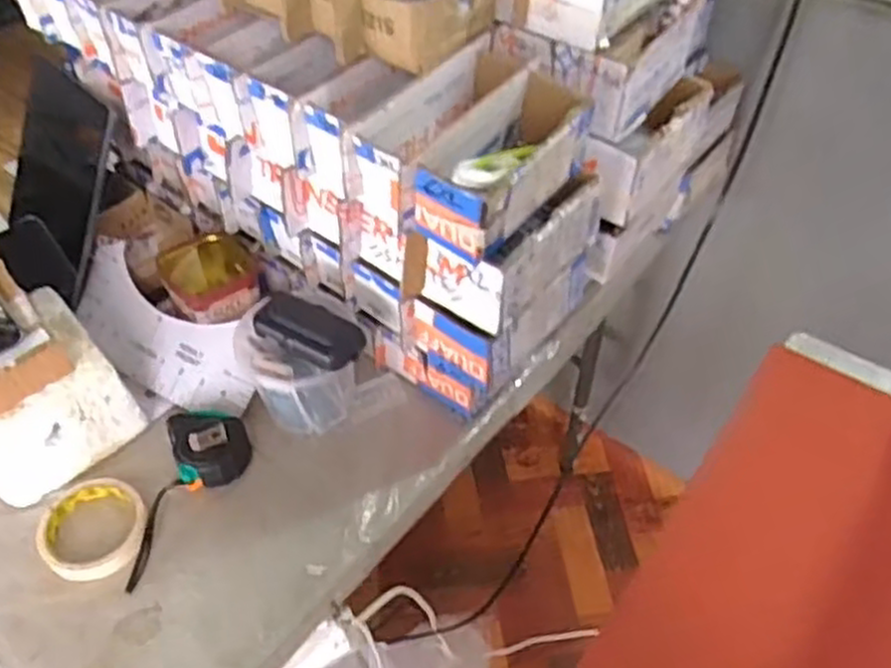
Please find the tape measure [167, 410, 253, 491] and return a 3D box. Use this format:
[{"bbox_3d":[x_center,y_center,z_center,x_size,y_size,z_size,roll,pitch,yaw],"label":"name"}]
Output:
[{"bbox_3d":[-0.225,0.107,0.741,0.072,0.039,0.071,-14,50,-12],"label":"tape measure"}]

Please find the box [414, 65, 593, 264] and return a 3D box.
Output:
[{"bbox_3d":[0.049,-0.137,0.615,0.074,0.074,0.168,27,54,22],"label":"box"}]

